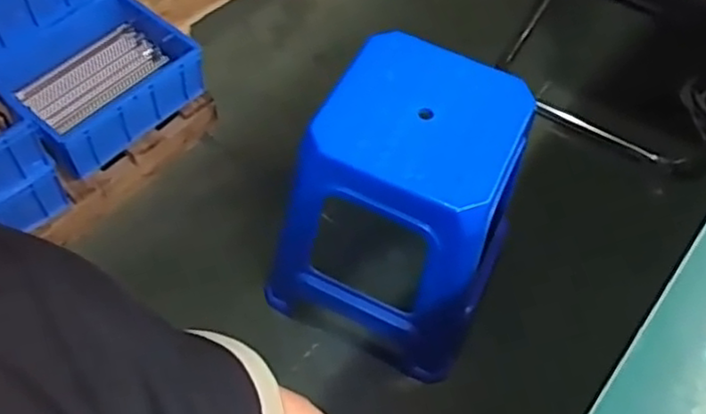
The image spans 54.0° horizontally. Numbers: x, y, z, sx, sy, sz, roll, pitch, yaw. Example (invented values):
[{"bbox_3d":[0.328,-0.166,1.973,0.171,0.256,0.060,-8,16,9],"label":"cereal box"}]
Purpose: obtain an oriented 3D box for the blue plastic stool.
[{"bbox_3d":[0.084,0.009,1.186,0.343,0.473,0.316,24,59,11],"label":"blue plastic stool"}]

